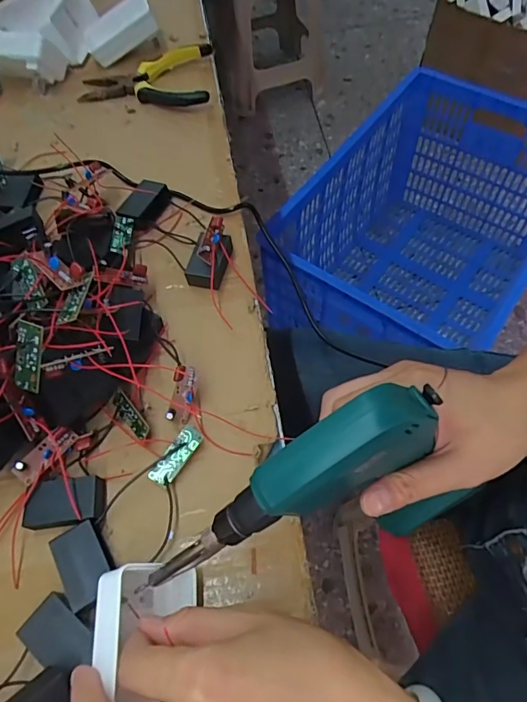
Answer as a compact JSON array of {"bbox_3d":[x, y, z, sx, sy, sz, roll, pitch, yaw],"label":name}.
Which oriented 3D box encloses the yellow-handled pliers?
[{"bbox_3d":[-0.136,-0.315,0.542,0.148,0.022,0.094,-2,61,2],"label":"yellow-handled pliers"}]

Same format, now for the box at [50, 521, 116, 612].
[{"bbox_3d":[-0.114,0.136,0.300,0.032,0.017,0.046,-32,65,-14],"label":"box"}]

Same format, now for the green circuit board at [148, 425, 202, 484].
[{"bbox_3d":[-0.061,0.074,0.332,0.018,0.010,0.046,29,67,17],"label":"green circuit board"}]

